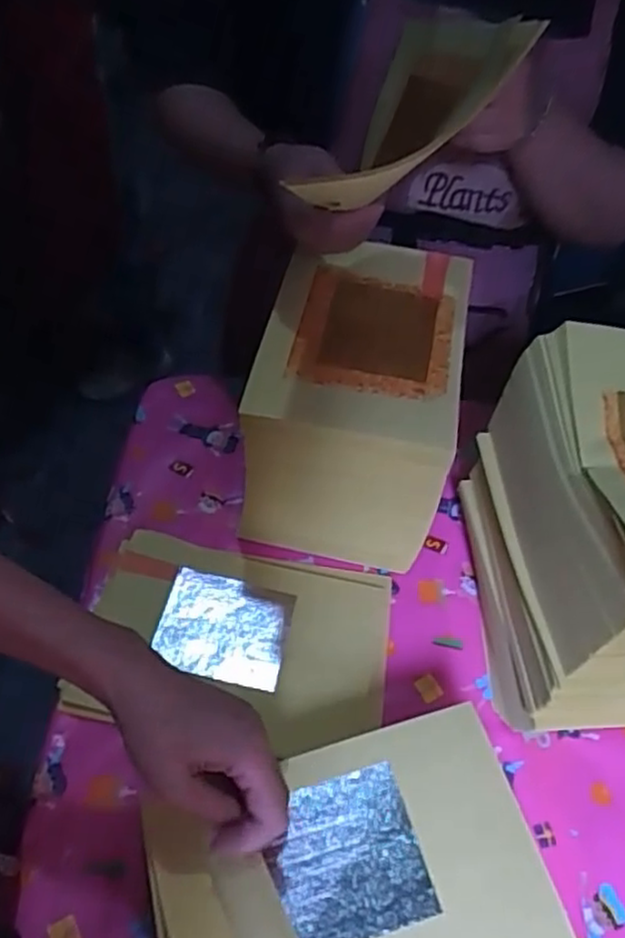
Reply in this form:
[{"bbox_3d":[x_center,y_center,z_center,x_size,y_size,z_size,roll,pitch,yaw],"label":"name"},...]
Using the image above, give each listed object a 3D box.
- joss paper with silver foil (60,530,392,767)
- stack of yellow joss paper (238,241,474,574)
[{"bbox_3d":[-0.061,0.142,0.599,0.243,0.017,0.163,10,53,2],"label":"joss paper with silver foil"},{"bbox_3d":[0.041,-0.058,0.652,0.160,0.183,0.226,13,53,4],"label":"stack of yellow joss paper"}]

